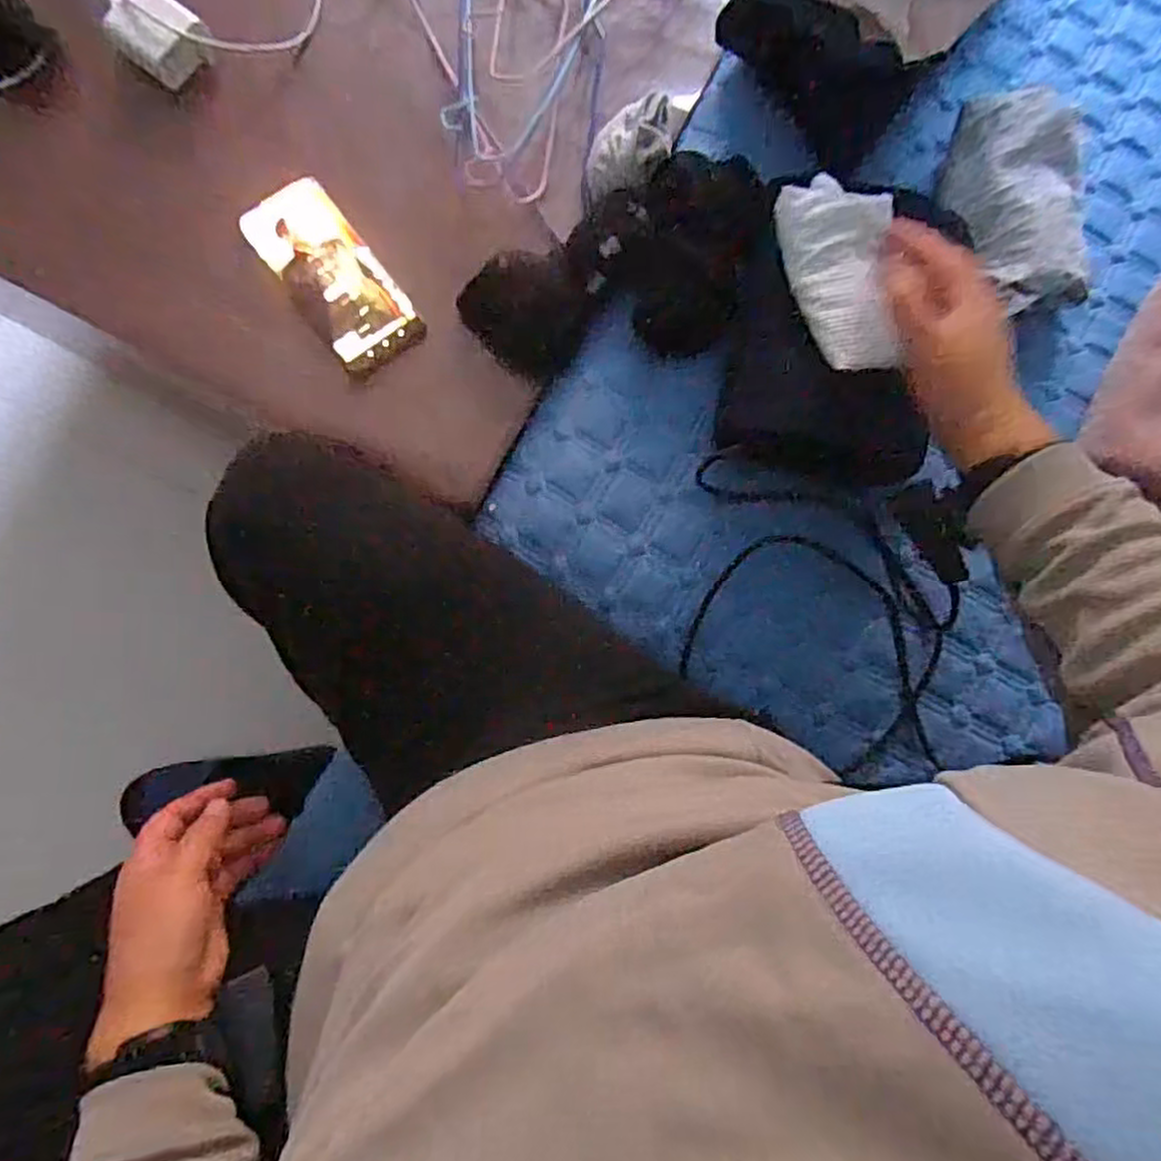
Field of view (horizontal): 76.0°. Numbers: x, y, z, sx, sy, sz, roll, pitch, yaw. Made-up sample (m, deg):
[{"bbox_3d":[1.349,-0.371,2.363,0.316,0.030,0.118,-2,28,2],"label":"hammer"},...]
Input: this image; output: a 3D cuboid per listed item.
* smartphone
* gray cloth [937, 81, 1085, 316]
[{"bbox_3d":[-0.199,-0.246,0.598,0.071,0.009,0.161,-37,89,-4],"label":"smartphone"},{"bbox_3d":[0.350,-0.304,0.611,0.106,0.059,0.184,-2,82,-3],"label":"gray cloth"}]

